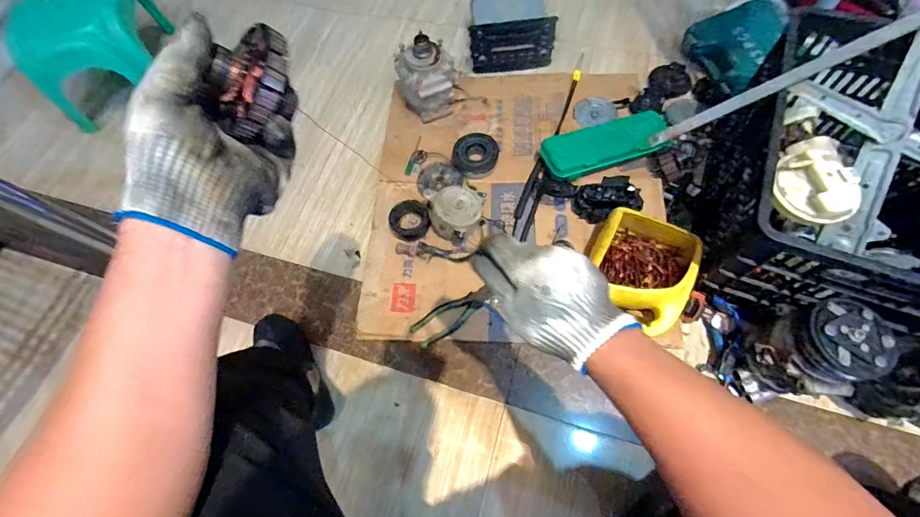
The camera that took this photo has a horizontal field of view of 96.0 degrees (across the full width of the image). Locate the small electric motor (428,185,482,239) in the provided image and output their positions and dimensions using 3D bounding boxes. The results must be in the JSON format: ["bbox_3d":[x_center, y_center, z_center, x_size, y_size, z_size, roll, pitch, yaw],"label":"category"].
[{"bbox_3d":[-0.006,-0.089,0.862,0.108,0.065,0.109,-2,66,4],"label":"small electric motor"}]

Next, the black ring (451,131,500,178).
[{"bbox_3d":[0.035,-0.232,0.931,0.096,0.035,0.099,-2,66,4],"label":"black ring"}]

